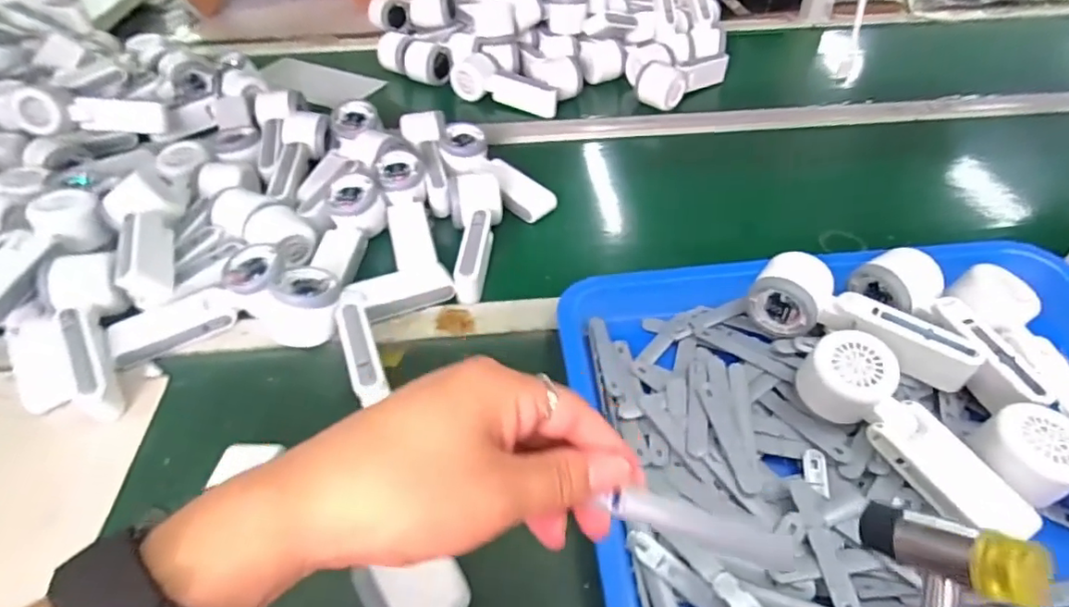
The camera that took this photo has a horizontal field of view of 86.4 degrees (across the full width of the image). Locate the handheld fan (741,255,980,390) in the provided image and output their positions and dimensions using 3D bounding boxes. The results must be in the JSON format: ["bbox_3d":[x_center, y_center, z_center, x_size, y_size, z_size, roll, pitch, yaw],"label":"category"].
[{"bbox_3d":[0.262,0.015,0.461,0.166,0.045,0.053,29,53,28],"label":"handheld fan"}]

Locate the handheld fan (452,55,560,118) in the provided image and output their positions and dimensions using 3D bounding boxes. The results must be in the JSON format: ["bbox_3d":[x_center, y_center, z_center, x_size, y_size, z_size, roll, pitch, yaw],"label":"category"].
[{"bbox_3d":[-0.041,-0.316,0.827,0.167,0.047,0.068,28,52,27],"label":"handheld fan"}]

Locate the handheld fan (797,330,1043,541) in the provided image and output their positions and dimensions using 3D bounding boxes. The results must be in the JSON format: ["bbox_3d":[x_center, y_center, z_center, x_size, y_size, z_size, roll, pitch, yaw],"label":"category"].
[{"bbox_3d":[0.257,0.093,0.397,0.045,0.054,0.162,-28,65,-24],"label":"handheld fan"}]

